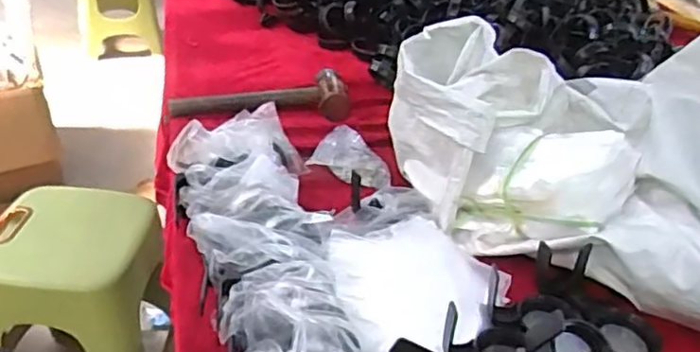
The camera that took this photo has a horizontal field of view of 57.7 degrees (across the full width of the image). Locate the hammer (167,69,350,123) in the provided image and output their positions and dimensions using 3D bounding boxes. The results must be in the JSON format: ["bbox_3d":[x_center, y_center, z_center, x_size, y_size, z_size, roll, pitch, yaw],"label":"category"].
[{"bbox_3d":[-0.152,-0.134,1.063,0.297,0.049,0.084,0,33,-6],"label":"hammer"}]

